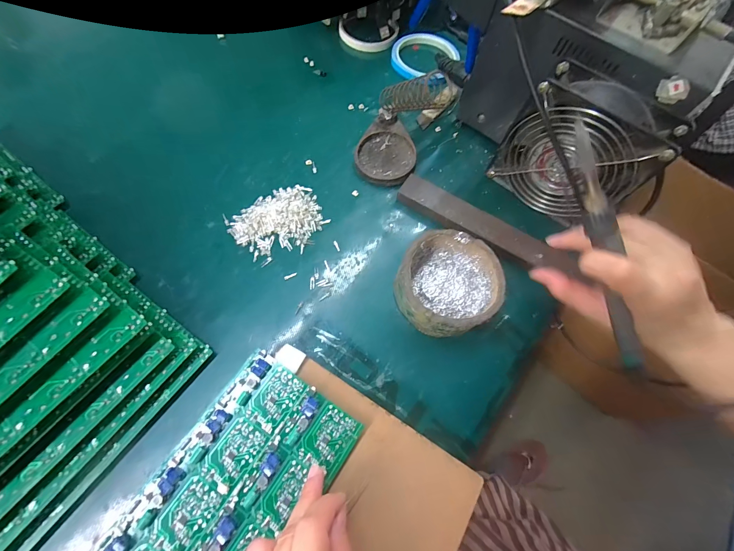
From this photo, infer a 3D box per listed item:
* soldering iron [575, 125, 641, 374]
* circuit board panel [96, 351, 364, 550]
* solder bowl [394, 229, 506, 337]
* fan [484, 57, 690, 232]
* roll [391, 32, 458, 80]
[{"bbox_3d":[0.170,-0.013,0.223,0.014,0.015,0.182,-22,101,-11],"label":"soldering iron"},{"bbox_3d":[-0.108,0.174,0.213,0.103,0.009,0.225,31,67,11],"label":"circuit board panel"},{"bbox_3d":[0.071,0.009,0.287,0.085,0.044,0.089,1,68,-4],"label":"solder bowl"},{"bbox_3d":[0.193,-0.114,0.297,0.049,0.104,0.113,-41,76,-18],"label":"fan"},{"bbox_3d":[0.079,-0.299,0.428,0.089,0.020,0.089,1,67,-1],"label":"roll"}]

